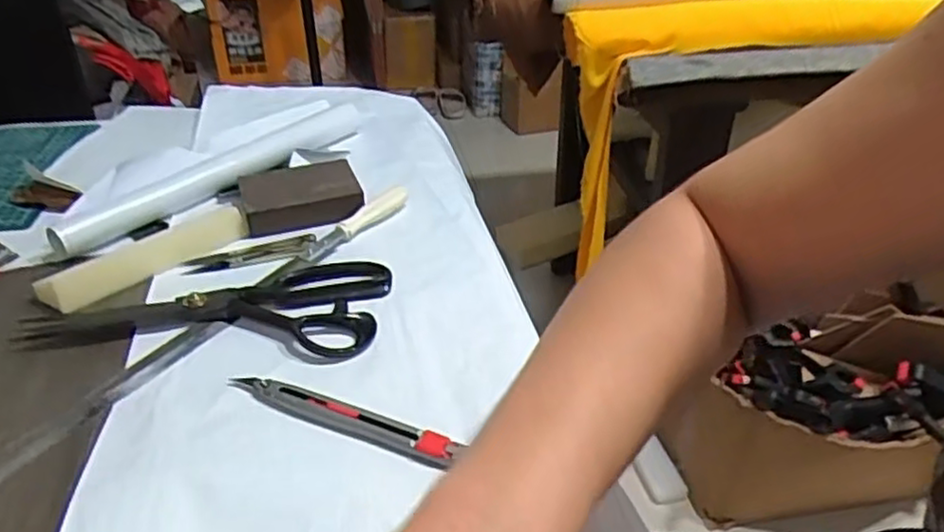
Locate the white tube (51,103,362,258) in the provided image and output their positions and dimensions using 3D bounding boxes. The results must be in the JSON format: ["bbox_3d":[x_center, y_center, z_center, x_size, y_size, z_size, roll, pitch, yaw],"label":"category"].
[{"bbox_3d":[-0.222,-0.089,0.659,0.036,0.026,0.328,24,41,31],"label":"white tube"}]

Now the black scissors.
[{"bbox_3d":[-0.181,0.026,0.506,0.233,0.012,0.098,1,34,2],"label":"black scissors"}]

